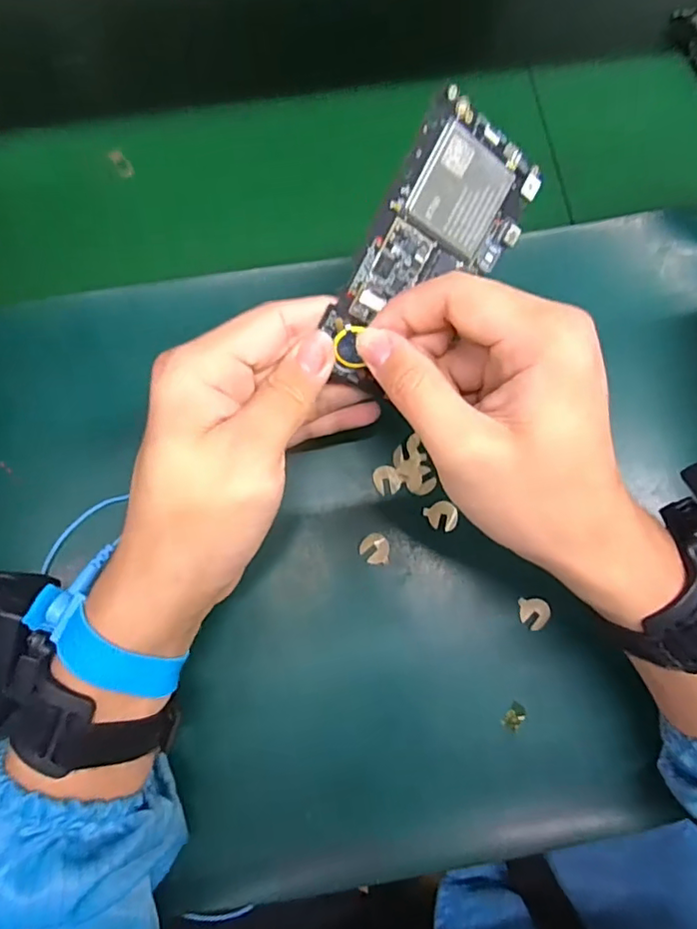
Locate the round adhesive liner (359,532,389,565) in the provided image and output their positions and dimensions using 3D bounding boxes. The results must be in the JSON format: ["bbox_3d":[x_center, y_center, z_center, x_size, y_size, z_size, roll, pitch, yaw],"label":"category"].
[{"bbox_3d":[0.016,0.049,0.326,0.017,0.004,0.018,0,78,-1],"label":"round adhesive liner"}]

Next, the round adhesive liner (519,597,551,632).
[{"bbox_3d":[0.108,0.086,0.322,0.017,0.004,0.018,-3,82,18],"label":"round adhesive liner"}]

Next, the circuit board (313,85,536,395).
[{"bbox_3d":[0.036,-0.089,0.248,0.062,0.008,0.124,25,99,-28],"label":"circuit board"}]

